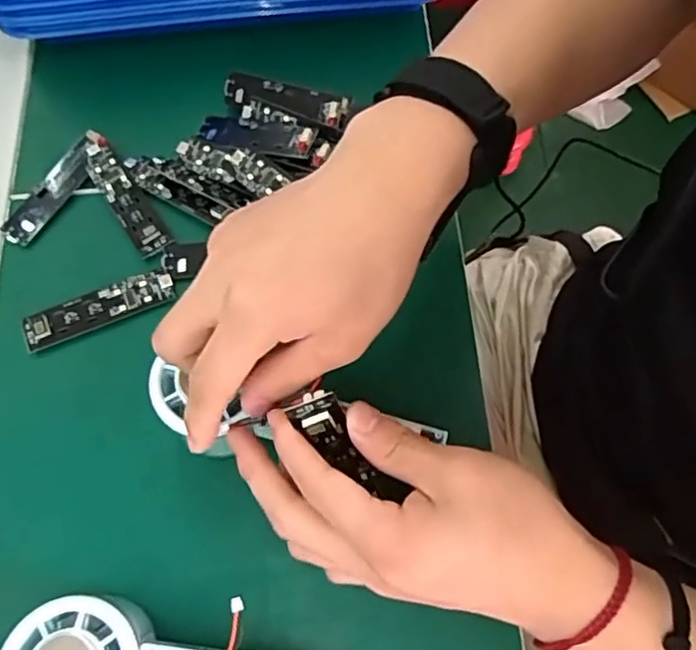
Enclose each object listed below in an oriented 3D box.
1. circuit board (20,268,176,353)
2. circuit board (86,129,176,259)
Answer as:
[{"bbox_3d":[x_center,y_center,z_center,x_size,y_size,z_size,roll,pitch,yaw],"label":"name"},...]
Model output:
[{"bbox_3d":[-0.153,-0.011,0.391,0.091,0.006,0.024,-22,69,-8],"label":"circuit board"},{"bbox_3d":[-0.148,-0.087,0.418,0.022,0.010,0.099,-33,71,-12],"label":"circuit board"}]

